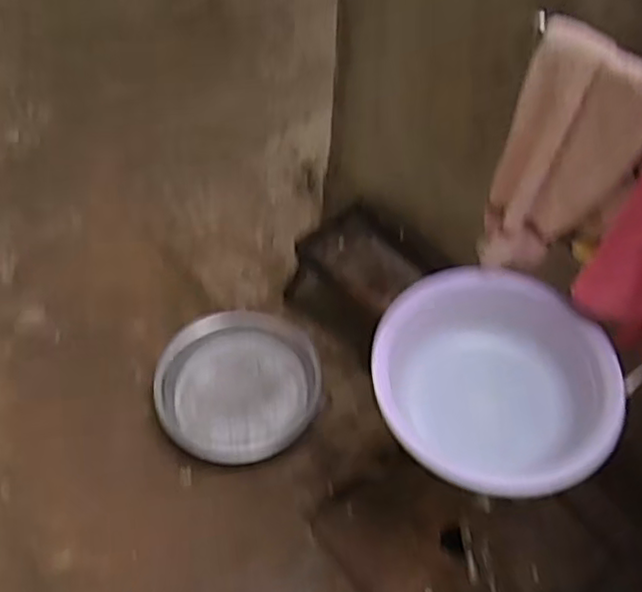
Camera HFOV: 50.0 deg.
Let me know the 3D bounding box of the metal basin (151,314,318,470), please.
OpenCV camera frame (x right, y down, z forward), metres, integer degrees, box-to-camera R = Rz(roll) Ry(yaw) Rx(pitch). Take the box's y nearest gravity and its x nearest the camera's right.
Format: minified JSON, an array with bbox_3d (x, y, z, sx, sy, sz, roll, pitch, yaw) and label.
[{"bbox_3d":[-0.199,0.215,1.667,0.378,0.119,0.361,1,54,-1],"label":"metal basin"}]

